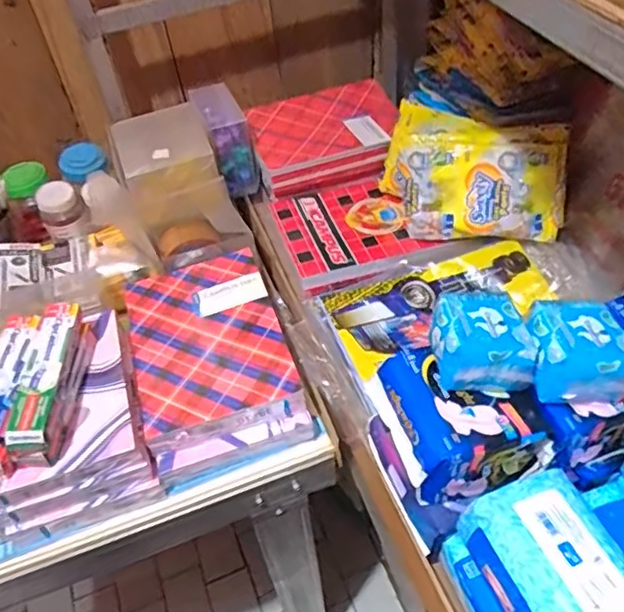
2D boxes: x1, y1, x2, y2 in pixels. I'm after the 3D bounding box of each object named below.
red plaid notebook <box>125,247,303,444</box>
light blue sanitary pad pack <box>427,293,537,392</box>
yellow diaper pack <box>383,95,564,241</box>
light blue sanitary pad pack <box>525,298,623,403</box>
[{"bbox_3d":[-0.129,0.031,0.710,0.172,0.014,0.244,-15,48,-10],"label":"red plaid notebook"},{"bbox_3d":[0.156,0.032,0.551,0.085,0.056,0.082,-2,48,2],"label":"light blue sanitary pad pack"},{"bbox_3d":[0.227,-0.189,0.832,0.234,0.121,0.152,1,48,5],"label":"yellow diaper pack"},{"bbox_3d":[0.241,0.040,0.534,0.082,0.043,0.090,-3,48,2],"label":"light blue sanitary pad pack"}]

